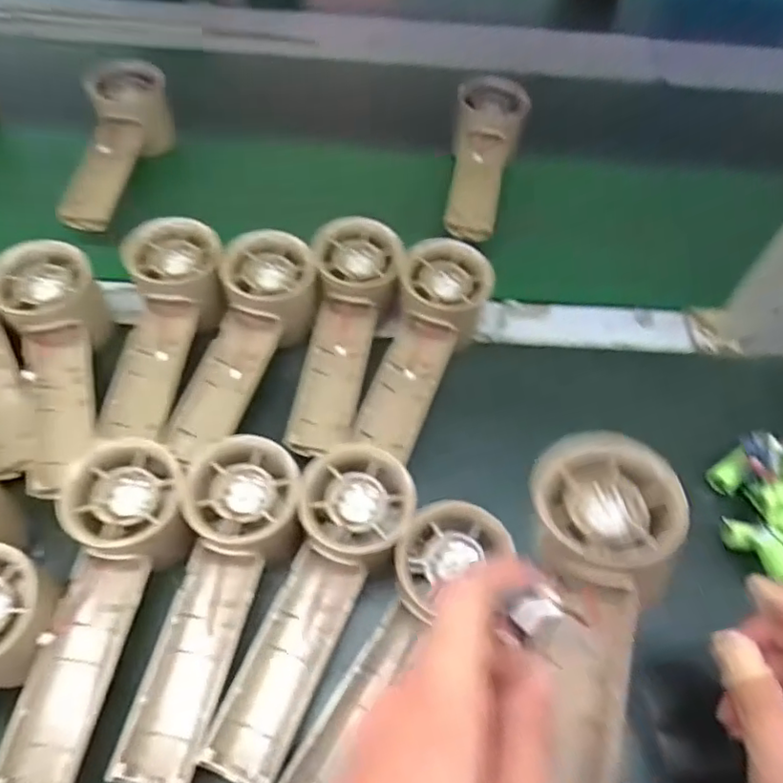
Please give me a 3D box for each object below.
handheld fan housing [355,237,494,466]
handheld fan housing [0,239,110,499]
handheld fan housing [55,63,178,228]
[{"bbox_3d":[0.018,-0.024,0.376,0.056,0.048,0.146,18,60,8],"label":"handheld fan housing"},{"bbox_3d":[-0.192,-0.016,0.356,0.054,0.046,0.152,-18,62,-13],"label":"handheld fan housing"},{"bbox_3d":[-0.208,-0.189,0.471,0.061,0.045,0.144,-1,60,-3],"label":"handheld fan housing"}]

